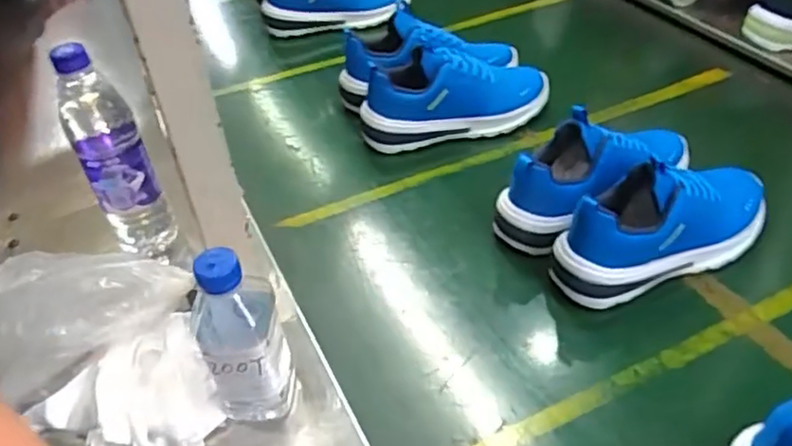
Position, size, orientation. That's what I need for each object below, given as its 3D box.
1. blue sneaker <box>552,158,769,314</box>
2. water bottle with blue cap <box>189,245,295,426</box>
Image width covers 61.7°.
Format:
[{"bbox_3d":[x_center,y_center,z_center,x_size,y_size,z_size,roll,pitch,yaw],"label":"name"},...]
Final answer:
[{"bbox_3d":[0.272,-0.005,0.657,0.243,0.114,0.076,-18,43,-15],"label":"blue sneaker"},{"bbox_3d":[-0.123,0.088,0.519,0.065,0.160,0.062,-19,43,-15],"label":"water bottle with blue cap"}]

